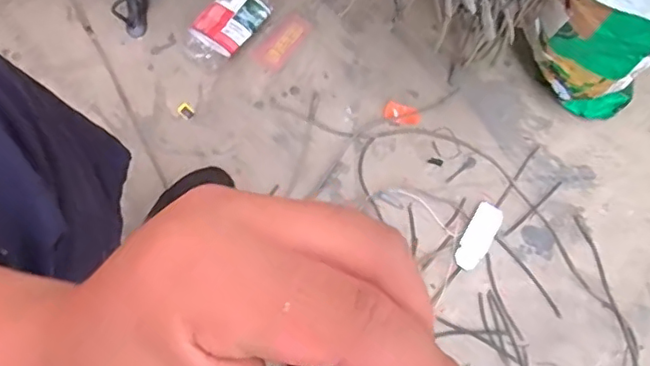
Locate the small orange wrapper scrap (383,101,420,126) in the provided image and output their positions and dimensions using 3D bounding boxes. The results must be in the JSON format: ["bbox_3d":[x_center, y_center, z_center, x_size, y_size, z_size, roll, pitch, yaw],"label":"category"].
[{"bbox_3d":[0.106,-0.094,0.796,0.049,0.004,0.025,17,93,9],"label":"small orange wrapper scrap"}]

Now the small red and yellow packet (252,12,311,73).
[{"bbox_3d":[-0.059,-0.202,0.828,0.043,0.010,0.096,37,78,7],"label":"small red and yellow packet"}]

